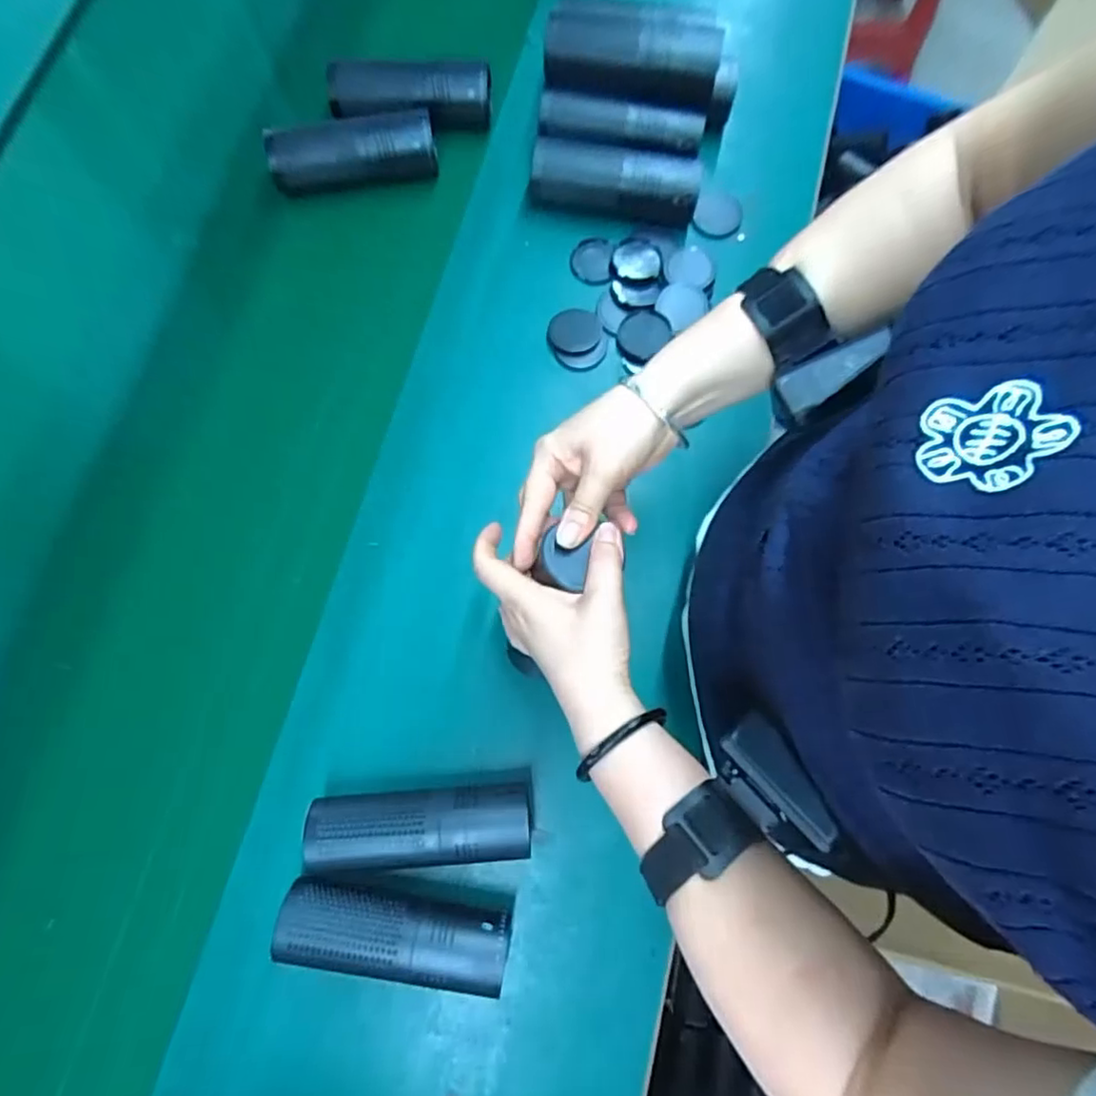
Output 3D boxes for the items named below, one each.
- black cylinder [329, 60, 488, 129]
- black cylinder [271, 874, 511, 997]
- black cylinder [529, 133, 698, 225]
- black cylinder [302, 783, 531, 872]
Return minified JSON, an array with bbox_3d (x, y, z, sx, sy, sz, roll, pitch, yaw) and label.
[{"bbox_3d":[-0.141,-0.453,0.629,0.163,0.044,0.051,5,77,1],"label":"black cylinder"},{"bbox_3d":[-0.111,0.282,0.463,0.162,0.053,0.052,10,77,2],"label":"black cylinder"},{"bbox_3d":[0.065,-0.362,0.618,0.164,0.044,0.053,13,77,3],"label":"black cylinder"},{"bbox_3d":[-0.094,0.210,0.478,0.160,0.053,0.051,-2,77,0],"label":"black cylinder"}]

